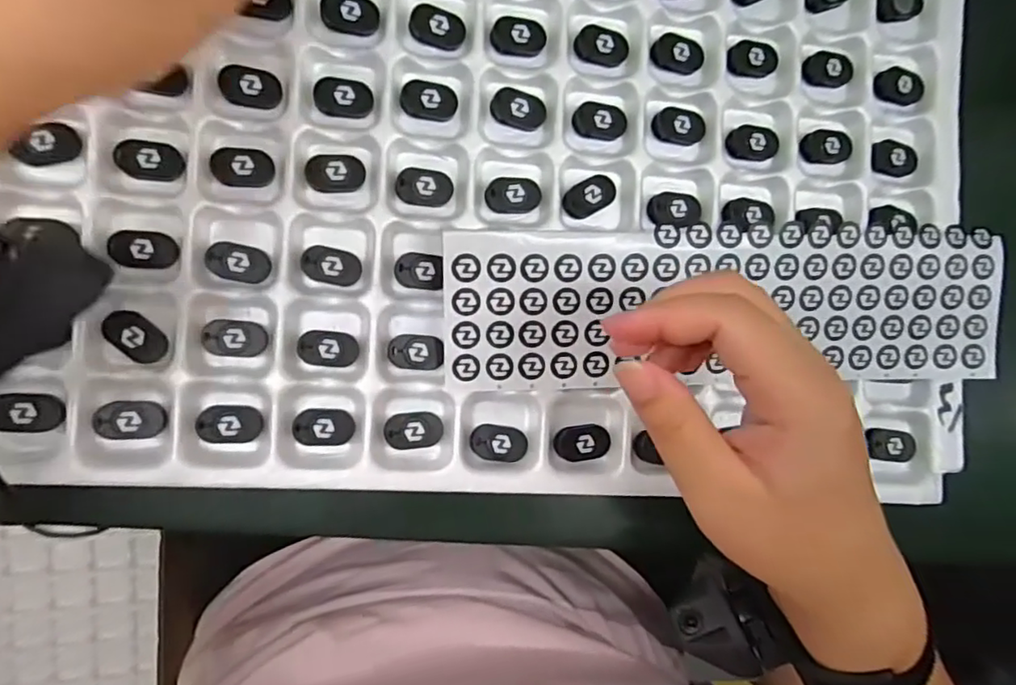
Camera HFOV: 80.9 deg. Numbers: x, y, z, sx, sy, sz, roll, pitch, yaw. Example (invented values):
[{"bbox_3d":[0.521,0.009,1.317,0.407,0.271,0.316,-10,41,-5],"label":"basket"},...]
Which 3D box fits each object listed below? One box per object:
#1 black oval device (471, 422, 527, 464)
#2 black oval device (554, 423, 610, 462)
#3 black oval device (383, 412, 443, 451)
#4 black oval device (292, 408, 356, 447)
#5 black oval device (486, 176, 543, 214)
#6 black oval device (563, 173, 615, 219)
[{"bbox_3d":[-0.005,0.052,0.308,0.029,0.007,0.018,10,87,-7],"label":"black oval device"},{"bbox_3d":[0.039,0.052,0.311,0.027,0.010,0.018,-8,90,-8],"label":"black oval device"},{"bbox_3d":[-0.047,0.045,0.301,0.028,0.007,0.018,-6,89,-8],"label":"black oval device"},{"bbox_3d":[-0.091,0.042,0.297,0.028,0.009,0.018,5,88,-7],"label":"black oval device"},{"bbox_3d":[0.003,-0.078,0.314,0.029,0.011,0.018,-10,90,-8],"label":"black oval device"},{"bbox_3d":[0.044,-0.078,0.318,0.030,0.007,0.017,-35,93,-7],"label":"black oval device"}]

